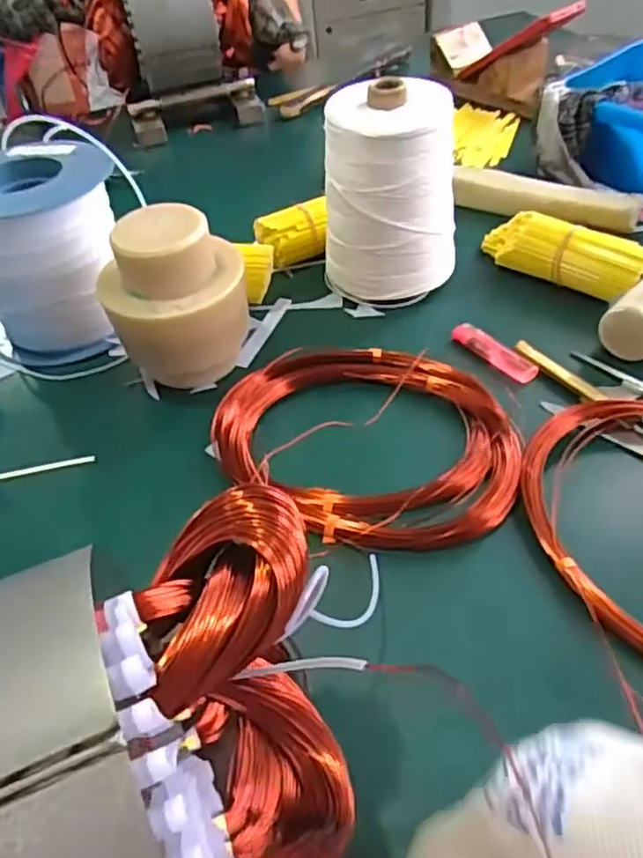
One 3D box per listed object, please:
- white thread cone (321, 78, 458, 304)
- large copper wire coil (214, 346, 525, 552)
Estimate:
[{"bbox_3d":[0.056,-0.195,0.573,0.091,0.175,0.091,-35,53,-25],"label":"white thread cone"},{"bbox_3d":[0.029,0.004,0.474,0.218,0.035,0.156,18,51,22],"label":"large copper wire coil"}]

